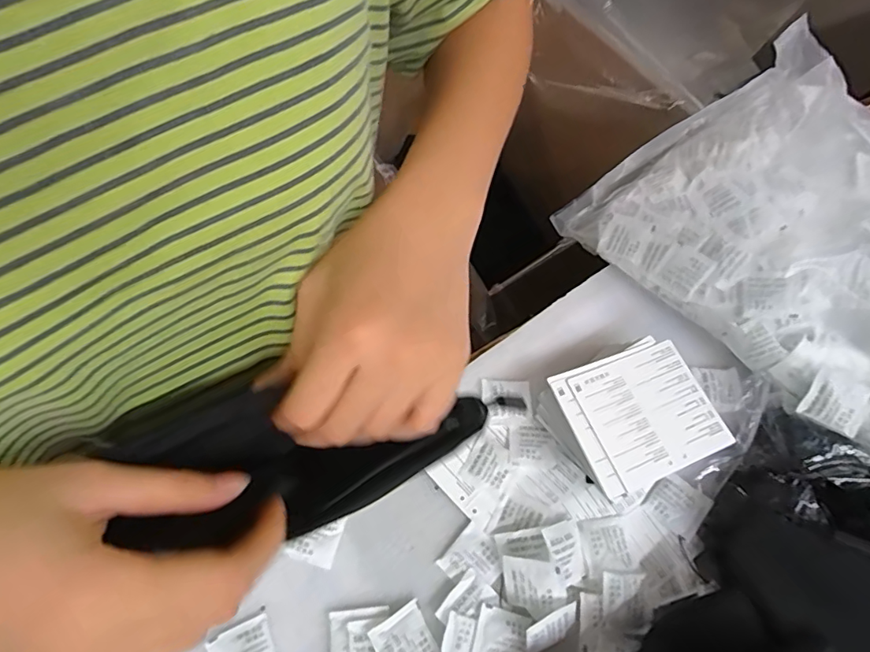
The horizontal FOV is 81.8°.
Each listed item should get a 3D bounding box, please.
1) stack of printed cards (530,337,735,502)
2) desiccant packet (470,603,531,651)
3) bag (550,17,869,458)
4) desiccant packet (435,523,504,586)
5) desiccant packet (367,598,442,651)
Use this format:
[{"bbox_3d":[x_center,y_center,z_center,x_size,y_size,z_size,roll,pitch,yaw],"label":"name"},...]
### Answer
[{"bbox_3d":[0.153,0.071,0.395,0.119,0.040,0.098,-19,67,-13],"label":"stack of printed cards"},{"bbox_3d":[0.044,0.217,0.343,0.037,0.010,0.041,17,65,3],"label":"desiccant packet"},{"bbox_3d":[0.402,-0.066,0.455,0.361,0.070,0.458,-40,74,-20],"label":"bag"},{"bbox_3d":[0.028,0.172,0.367,0.039,0.004,0.039,42,69,14],"label":"desiccant packet"},{"bbox_3d":[-0.020,0.213,0.337,0.039,0.004,0.038,-18,67,-35],"label":"desiccant packet"}]

